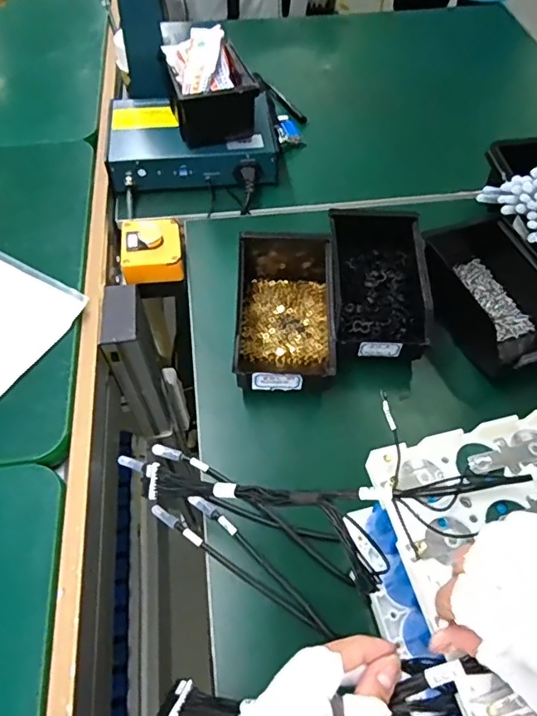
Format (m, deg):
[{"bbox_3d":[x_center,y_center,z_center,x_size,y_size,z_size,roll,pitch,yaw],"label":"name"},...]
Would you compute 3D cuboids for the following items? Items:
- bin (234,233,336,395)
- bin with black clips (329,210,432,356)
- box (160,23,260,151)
[{"bbox_3d":[0.017,-0.056,0.567,0.103,0.072,0.194,1,56,0],"label":"bin"},{"bbox_3d":[0.122,-0.087,0.576,0.101,0.065,0.179,3,56,2],"label":"bin with black clips"},{"bbox_3d":[-0.081,-0.367,0.698,0.105,0.078,0.149,-13,57,-9],"label":"box"}]

